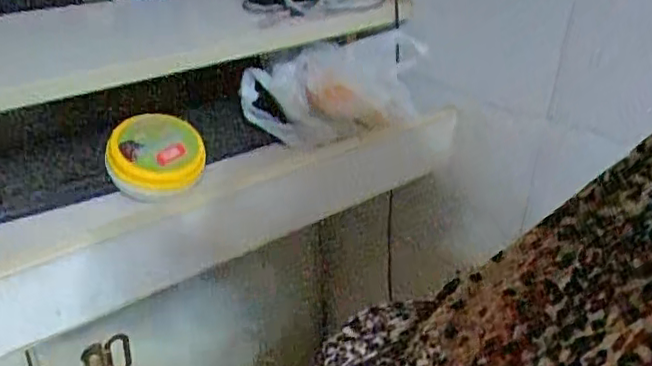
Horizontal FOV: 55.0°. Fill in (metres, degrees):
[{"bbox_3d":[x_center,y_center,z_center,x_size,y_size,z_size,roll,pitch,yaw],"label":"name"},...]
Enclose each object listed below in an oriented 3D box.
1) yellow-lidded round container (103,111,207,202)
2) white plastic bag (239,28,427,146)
[{"bbox_3d":[-0.167,-0.028,0.621,0.096,0.035,0.094,1,52,-22],"label":"yellow-lidded round container"},{"bbox_3d":[0.014,-0.104,0.696,0.190,0.098,0.101,-13,31,-27],"label":"white plastic bag"}]

